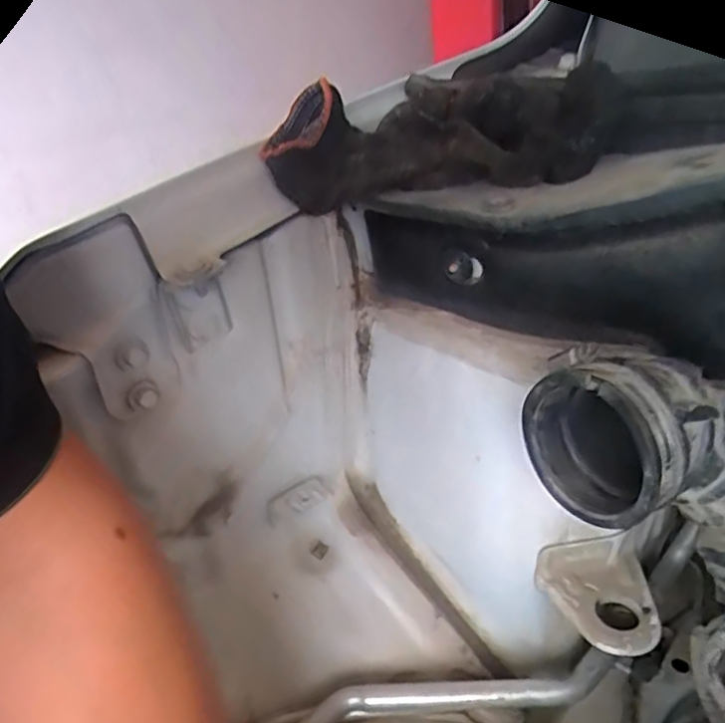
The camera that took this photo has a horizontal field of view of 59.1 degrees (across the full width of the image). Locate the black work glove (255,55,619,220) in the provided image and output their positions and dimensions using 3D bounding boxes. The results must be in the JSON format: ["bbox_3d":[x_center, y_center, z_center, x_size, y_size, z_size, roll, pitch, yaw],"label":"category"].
[{"bbox_3d":[0.049,-0.143,0.398,0.196,0.057,0.111,4,33,20],"label":"black work glove"}]

